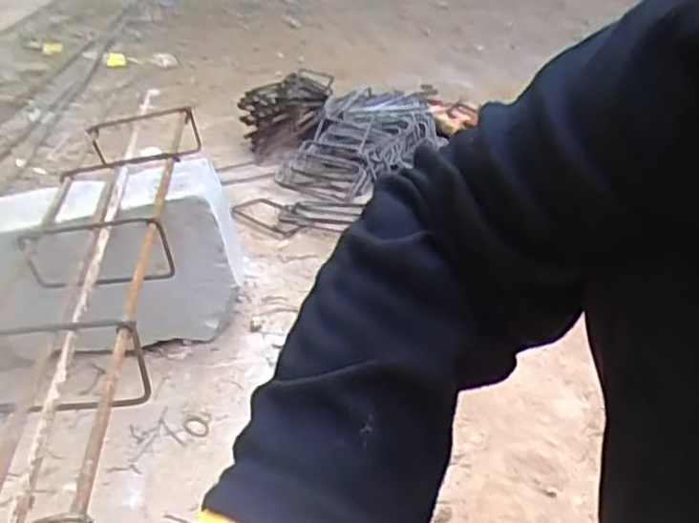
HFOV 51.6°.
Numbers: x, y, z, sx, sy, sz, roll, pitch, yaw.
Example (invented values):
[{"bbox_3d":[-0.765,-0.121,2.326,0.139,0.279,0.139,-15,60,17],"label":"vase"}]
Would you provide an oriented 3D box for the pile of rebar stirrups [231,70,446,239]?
[{"bbox_3d":[-0.026,-0.192,1.248,0.353,0.174,0.385,-4,28,5],"label":"pile of rebar stirrups"}]

